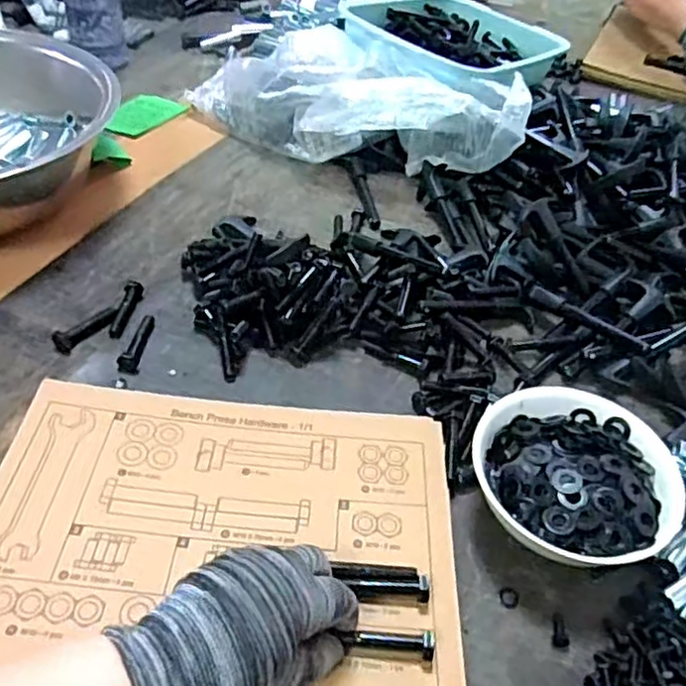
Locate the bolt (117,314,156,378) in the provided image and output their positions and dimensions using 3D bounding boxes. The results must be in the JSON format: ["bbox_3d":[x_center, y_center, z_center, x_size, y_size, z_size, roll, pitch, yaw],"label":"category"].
[{"bbox_3d":[-0.173,-0.002,0.550,0.017,0.010,0.064,5,44,-3],"label":"bolt"}]

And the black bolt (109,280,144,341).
[{"bbox_3d":[-0.191,-0.031,0.579,0.012,0.015,0.070,8,44,1],"label":"black bolt"}]

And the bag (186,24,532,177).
[{"bbox_3d":[0.009,-0.288,0.805,0.414,0.116,0.158,20,45,13],"label":"bag"}]

